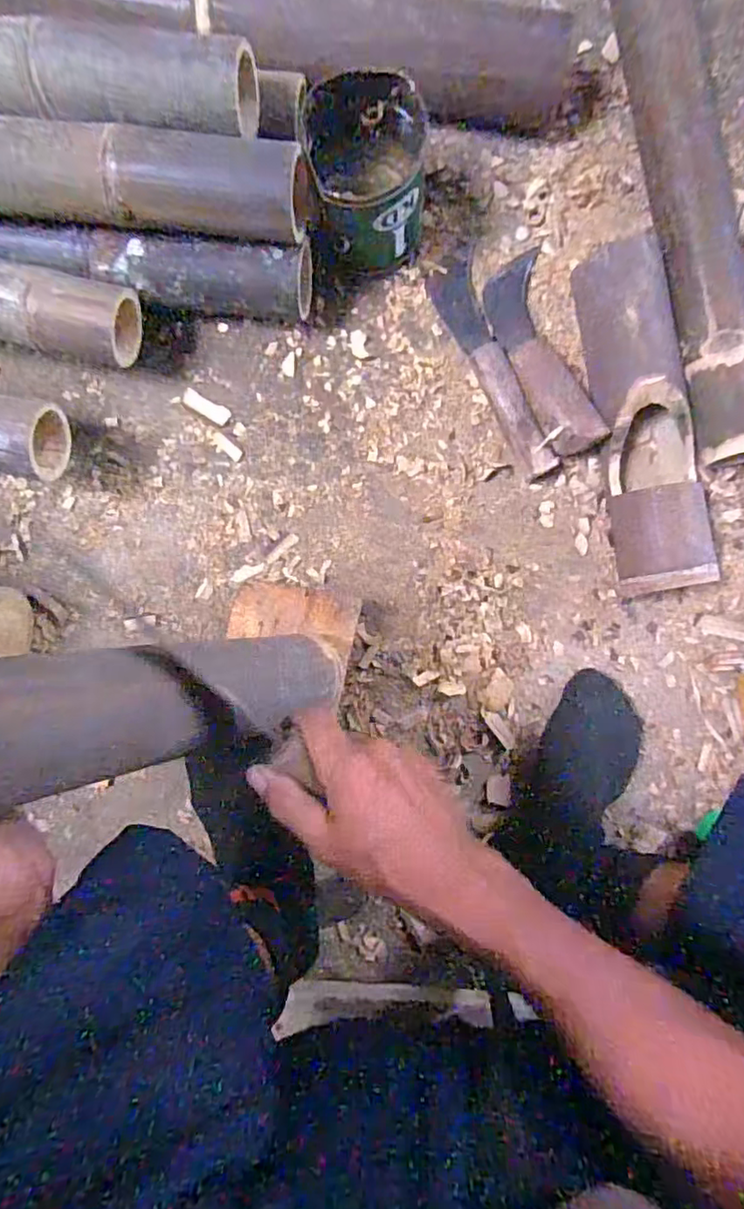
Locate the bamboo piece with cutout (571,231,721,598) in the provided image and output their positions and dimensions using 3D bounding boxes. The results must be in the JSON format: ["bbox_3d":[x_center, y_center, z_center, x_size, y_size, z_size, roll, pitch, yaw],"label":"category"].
[{"bbox_3d":[0.249,-0.163,0.533,0.087,0.061,0.303,-9,91,1],"label":"bamboo piece with cutout"}]

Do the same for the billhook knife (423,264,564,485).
[{"bbox_3d":[0.113,-0.218,0.548,0.038,0.029,0.211,-25,91,1],"label":"billhook knife"}]

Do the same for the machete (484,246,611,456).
[{"bbox_3d":[0.161,-0.233,0.557,0.059,0.028,0.199,-21,77,3],"label":"machete"}]

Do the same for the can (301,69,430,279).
[{"bbox_3d":[-0.001,-0.367,0.518,0.097,0.098,0.114,-5,91,1],"label":"can"}]

